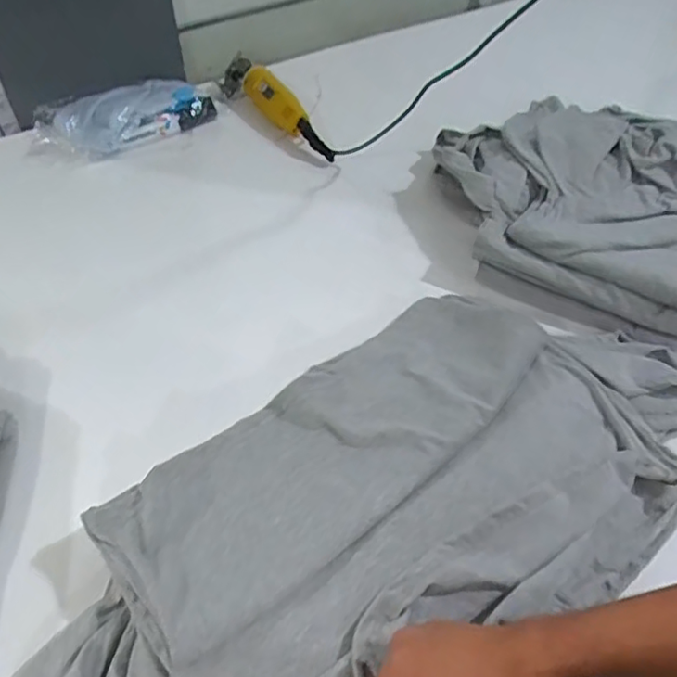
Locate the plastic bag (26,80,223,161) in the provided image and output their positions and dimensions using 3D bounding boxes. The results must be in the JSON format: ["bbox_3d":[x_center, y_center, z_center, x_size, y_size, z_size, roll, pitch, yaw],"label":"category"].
[{"bbox_3d":[-0.361,-0.395,1.038,0.344,0.059,0.157,-18,52,-16],"label":"plastic bag"}]

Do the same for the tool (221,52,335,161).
[{"bbox_3d":[-0.108,-0.416,1.059,0.068,0.057,0.328,-32,57,-25],"label":"tool"}]

